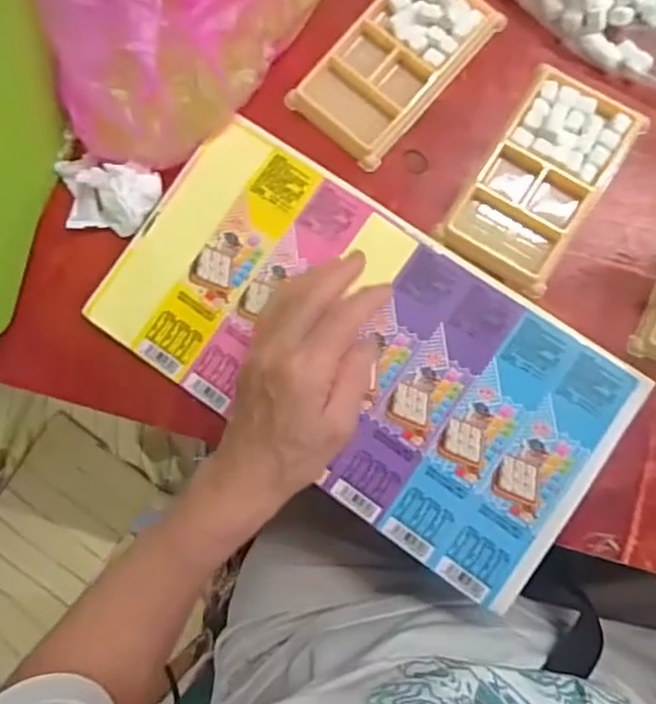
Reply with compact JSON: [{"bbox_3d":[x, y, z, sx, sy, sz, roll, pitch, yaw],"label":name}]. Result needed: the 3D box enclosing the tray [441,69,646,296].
[{"bbox_3d":[0.140,-0.112,0.416,0.078,0.008,0.135,32,89,9],"label":"tray"}]

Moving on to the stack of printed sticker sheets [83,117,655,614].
[{"bbox_3d":[0.021,-0.003,0.420,0.327,0.018,0.175,34,90,7],"label":"stack of printed sticker sheets"}]

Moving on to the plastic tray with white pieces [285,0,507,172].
[{"bbox_3d":[0.047,-0.198,0.438,0.076,0.013,0.137,43,91,9],"label":"plastic tray with white pieces"}]

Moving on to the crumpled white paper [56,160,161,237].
[{"bbox_3d":[-0.156,-0.108,0.440,0.074,0.023,0.046,8,86,7],"label":"crumpled white paper"}]

